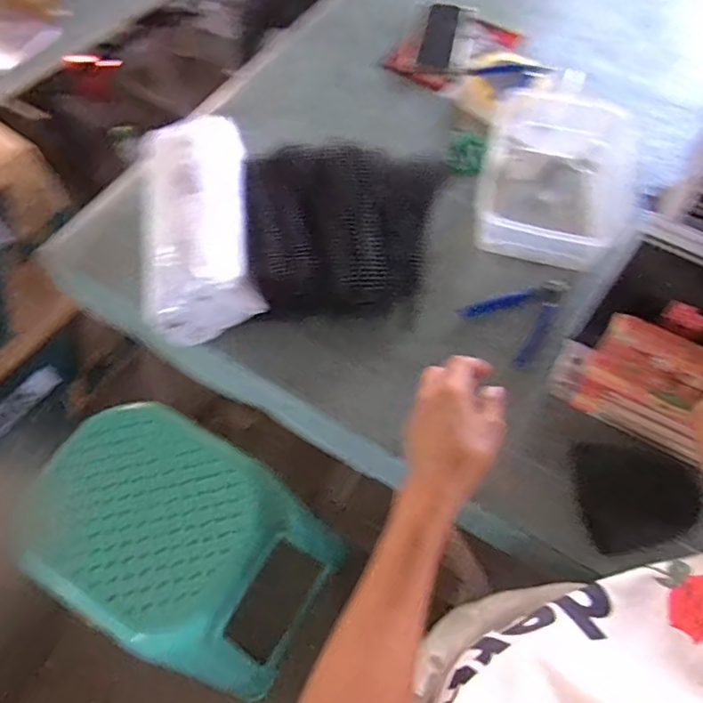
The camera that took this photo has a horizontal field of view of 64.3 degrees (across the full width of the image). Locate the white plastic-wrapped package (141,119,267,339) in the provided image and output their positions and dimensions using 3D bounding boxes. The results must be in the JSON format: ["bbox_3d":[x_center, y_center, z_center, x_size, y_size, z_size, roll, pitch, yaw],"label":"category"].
[{"bbox_3d":[-0.164,-0.145,0.598,0.111,0.069,0.260,-9,61,-6],"label":"white plastic-wrapped package"}]

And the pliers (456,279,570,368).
[{"bbox_3d":[0.192,-0.045,0.610,0.114,0.007,0.088,-35,67,-18],"label":"pliers"}]

